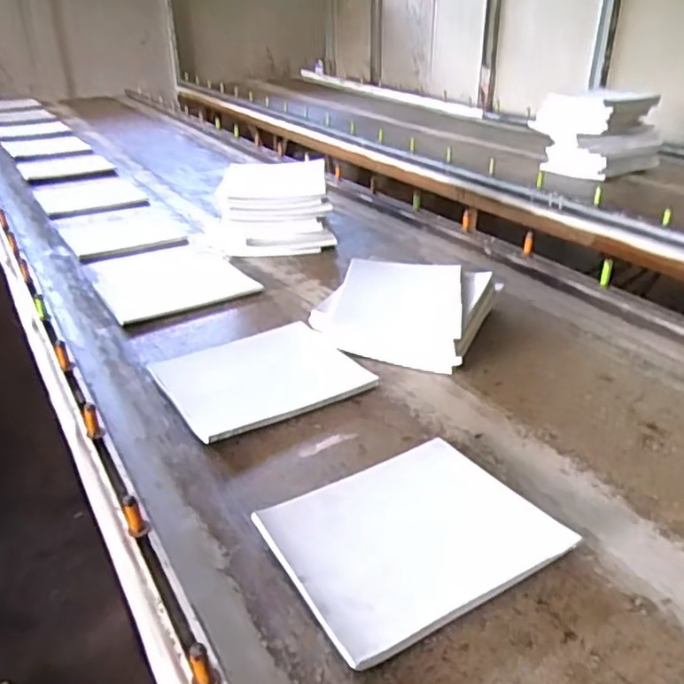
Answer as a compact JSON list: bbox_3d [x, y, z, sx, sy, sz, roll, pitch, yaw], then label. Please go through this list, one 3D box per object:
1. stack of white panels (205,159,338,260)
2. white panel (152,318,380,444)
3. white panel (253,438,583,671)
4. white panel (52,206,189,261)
[{"bbox_3d":[-0.161,-0.295,1.408,0.279,0.170,0.197,-6,30,-7],"label":"stack of white panels"},{"bbox_3d":[-0.121,0.045,0.938,0.260,0.026,0.225,-17,33,-26],"label":"white panel"},{"bbox_3d":[0.068,0.194,0.657,0.258,0.016,0.210,-15,34,-27],"label":"white panel"},{"bbox_3d":[-0.562,-0.283,1.589,0.252,0.014,0.354,-18,33,-27],"label":"white panel"}]

